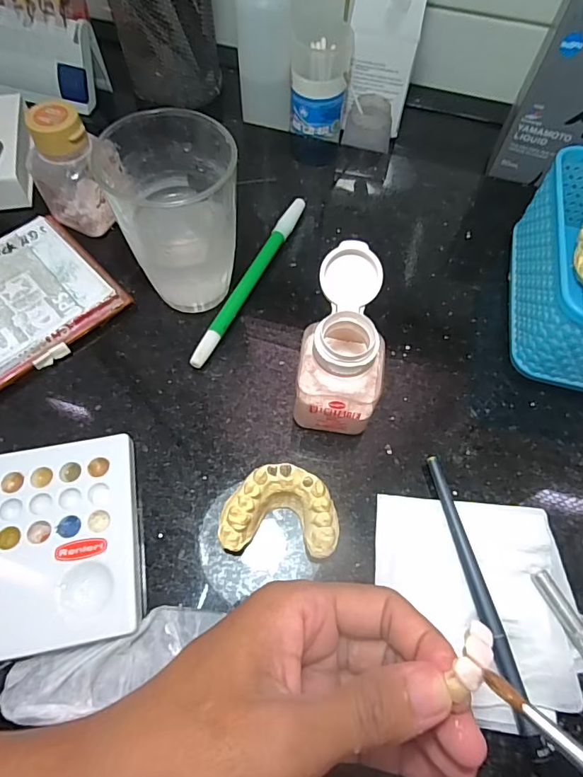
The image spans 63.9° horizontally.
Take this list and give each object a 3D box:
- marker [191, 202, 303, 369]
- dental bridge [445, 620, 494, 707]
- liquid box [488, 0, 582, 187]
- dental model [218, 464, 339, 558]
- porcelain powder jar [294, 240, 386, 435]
[{"bbox_3d":[-0.025,-0.071,0.299,0.010,0.012,0.144,23,63,10],"label":"marker"},{"bbox_3d":[0.059,0.090,0.154,0.010,0.007,0.025,24,70,10],"label":"dental bridge"},{"bbox_3d":[0.188,-0.204,0.313,0.058,0.118,0.054,19,62,8],"label":"liquid box"},{"bbox_3d":[-0.005,0.059,0.225,0.054,0.025,0.038,5,61,0],"label":"dental model"},{"bbox_3d":[0.027,-0.020,0.237,0.041,0.076,0.064,8,61,2],"label":"porcelain powder jar"}]

